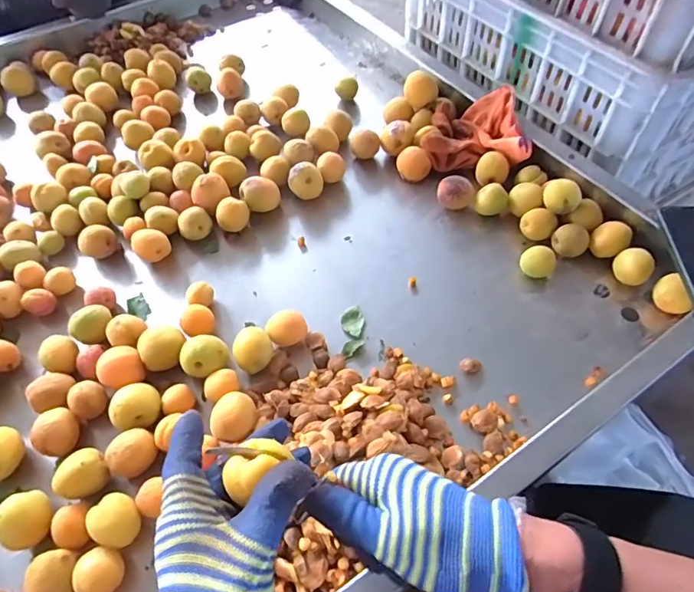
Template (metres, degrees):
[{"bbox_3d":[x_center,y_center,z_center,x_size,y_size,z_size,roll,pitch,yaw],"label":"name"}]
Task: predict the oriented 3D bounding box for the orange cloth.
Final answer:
[{"bbox_3d":[0.180,-0.228,0.665,0.138,0.066,0.107,11,56,10],"label":"orange cloth"}]

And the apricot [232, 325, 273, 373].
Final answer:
[{"bbox_3d":[-0.097,0.058,0.507,0.039,0.041,0.039,-1,55,2],"label":"apricot"}]

